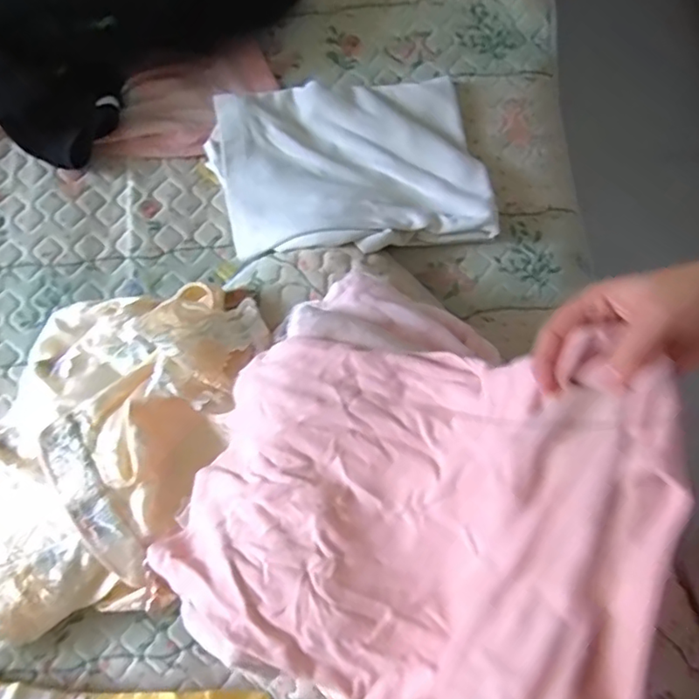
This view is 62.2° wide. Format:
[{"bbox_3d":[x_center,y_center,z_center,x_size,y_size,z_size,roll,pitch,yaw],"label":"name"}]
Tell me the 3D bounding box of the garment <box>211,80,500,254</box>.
[{"bbox_3d":[-0.002,-0.234,0.726,0.325,0.045,0.235,-7,78,-3],"label":"garment"}]

